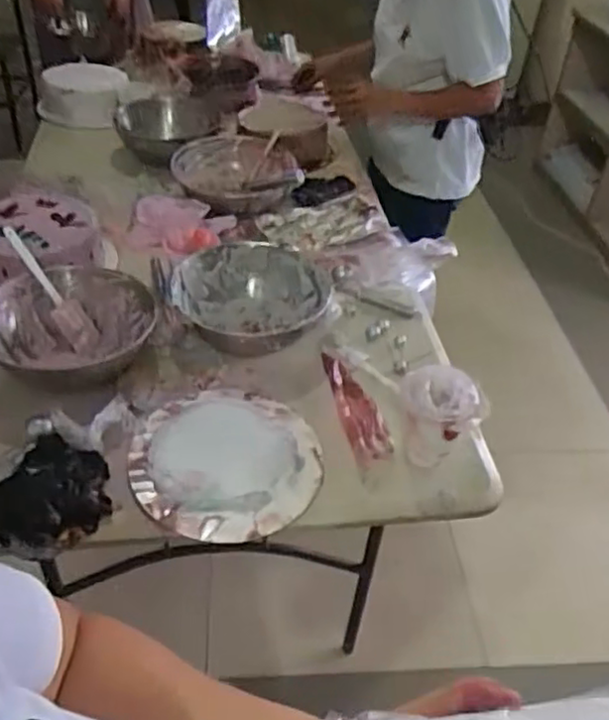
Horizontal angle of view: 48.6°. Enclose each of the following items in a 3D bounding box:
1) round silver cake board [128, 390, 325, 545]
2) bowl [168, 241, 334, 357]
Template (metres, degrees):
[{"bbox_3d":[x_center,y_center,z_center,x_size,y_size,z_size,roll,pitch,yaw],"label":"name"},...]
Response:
[{"bbox_3d":[-0.100,0.128,0.883,0.237,0.018,0.240,3,41,-3],"label":"round silver cake board"},{"bbox_3d":[-0.081,-0.100,1.068,0.227,0.077,0.220,3,41,-3],"label":"bowl"}]

